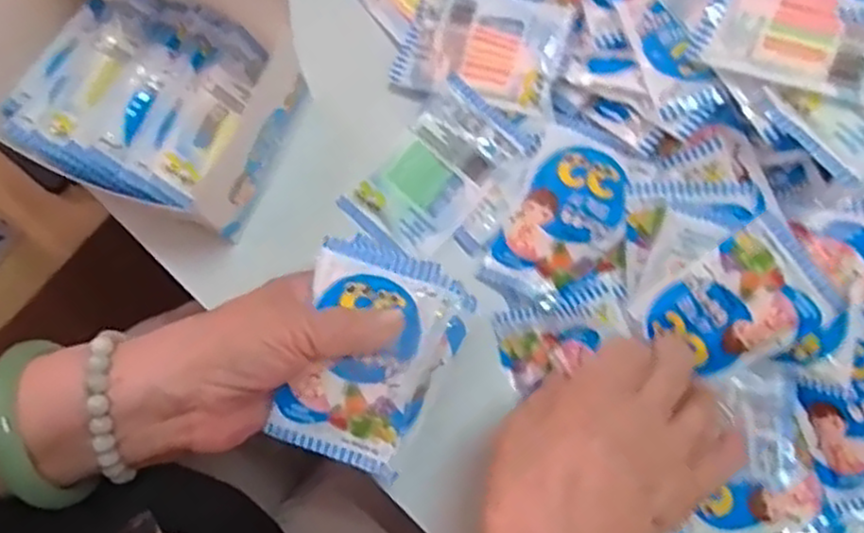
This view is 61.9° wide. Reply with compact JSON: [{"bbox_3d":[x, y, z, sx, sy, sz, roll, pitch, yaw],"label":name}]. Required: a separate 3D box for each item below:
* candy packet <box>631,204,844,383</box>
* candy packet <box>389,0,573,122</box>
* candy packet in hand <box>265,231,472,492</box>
[{"bbox_3d":[0.164,0.022,0.384,0.083,0.009,0.063,-43,84,22],"label":"candy packet"},{"bbox_3d":[0.029,-0.128,0.427,0.097,0.005,0.065,17,91,16],"label":"candy packet"},{"bbox_3d":[-0.032,0.044,0.368,0.079,0.024,0.109,22,79,3],"label":"candy packet in hand"}]

